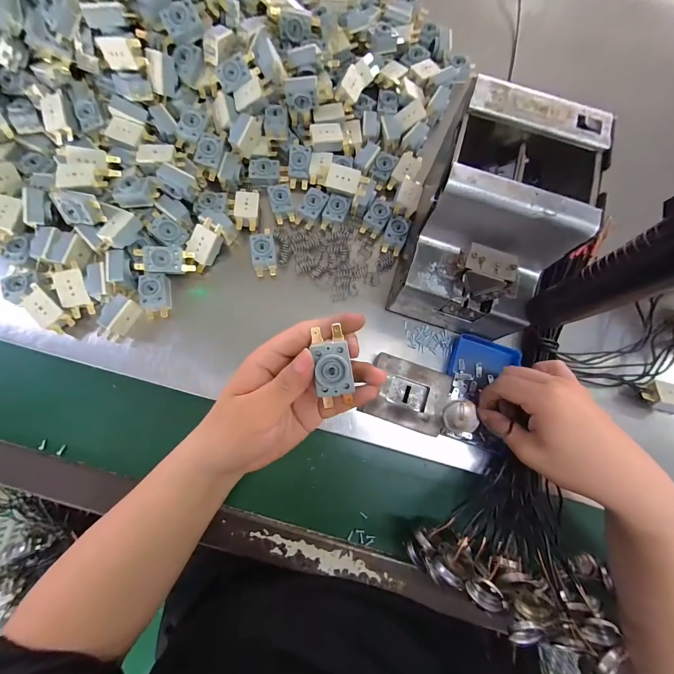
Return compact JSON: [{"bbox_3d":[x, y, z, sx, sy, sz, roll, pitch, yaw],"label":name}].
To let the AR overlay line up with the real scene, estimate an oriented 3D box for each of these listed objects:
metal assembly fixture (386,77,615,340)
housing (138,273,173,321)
[{"bbox_3d":[0.136,-0.111,0.309,0.147,0.147,0.183,21,77,2],"label":"metal assembly fixture"},{"bbox_3d":[-0.199,-0.045,0.341,0.025,0.023,0.048,-9,78,-4],"label":"housing"}]

